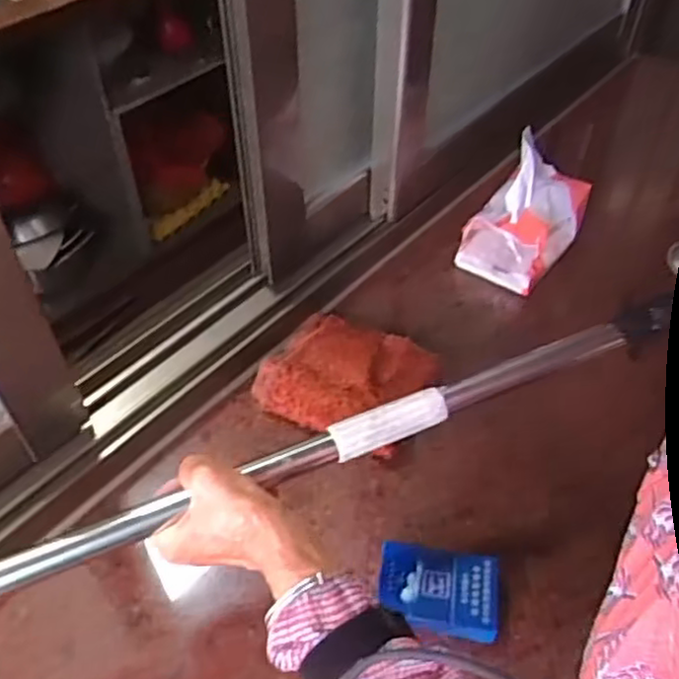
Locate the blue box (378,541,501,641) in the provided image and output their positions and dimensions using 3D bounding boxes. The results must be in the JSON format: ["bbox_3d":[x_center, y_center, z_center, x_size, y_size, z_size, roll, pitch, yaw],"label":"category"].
[{"bbox_3d":[0.074,0.189,0.520,0.088,0.025,0.061,9,48,9],"label":"blue box"}]

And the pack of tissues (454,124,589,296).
[{"bbox_3d":[0.205,-0.146,0.759,0.103,0.126,0.130,25,52,22],"label":"pack of tissues"}]

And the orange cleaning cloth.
[{"bbox_3d":[0.008,0.036,0.655,0.147,0.033,0.126,23,51,21],"label":"orange cleaning cloth"}]

